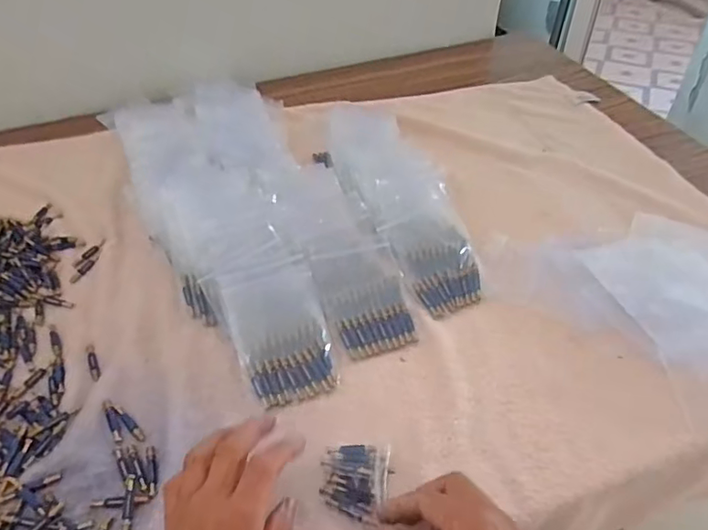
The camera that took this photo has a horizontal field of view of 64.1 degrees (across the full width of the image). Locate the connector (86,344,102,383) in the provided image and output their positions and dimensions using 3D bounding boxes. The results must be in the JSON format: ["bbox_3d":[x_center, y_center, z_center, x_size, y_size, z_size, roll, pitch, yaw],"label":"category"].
[{"bbox_3d":[-0.221,0.081,0.479,0.008,0.004,0.043,-20,47,-17],"label":"connector"}]

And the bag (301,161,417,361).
[{"bbox_3d":[-0.006,-0.015,0.534,0.076,0.020,0.213,-16,63,-14],"label":"bag"}]

